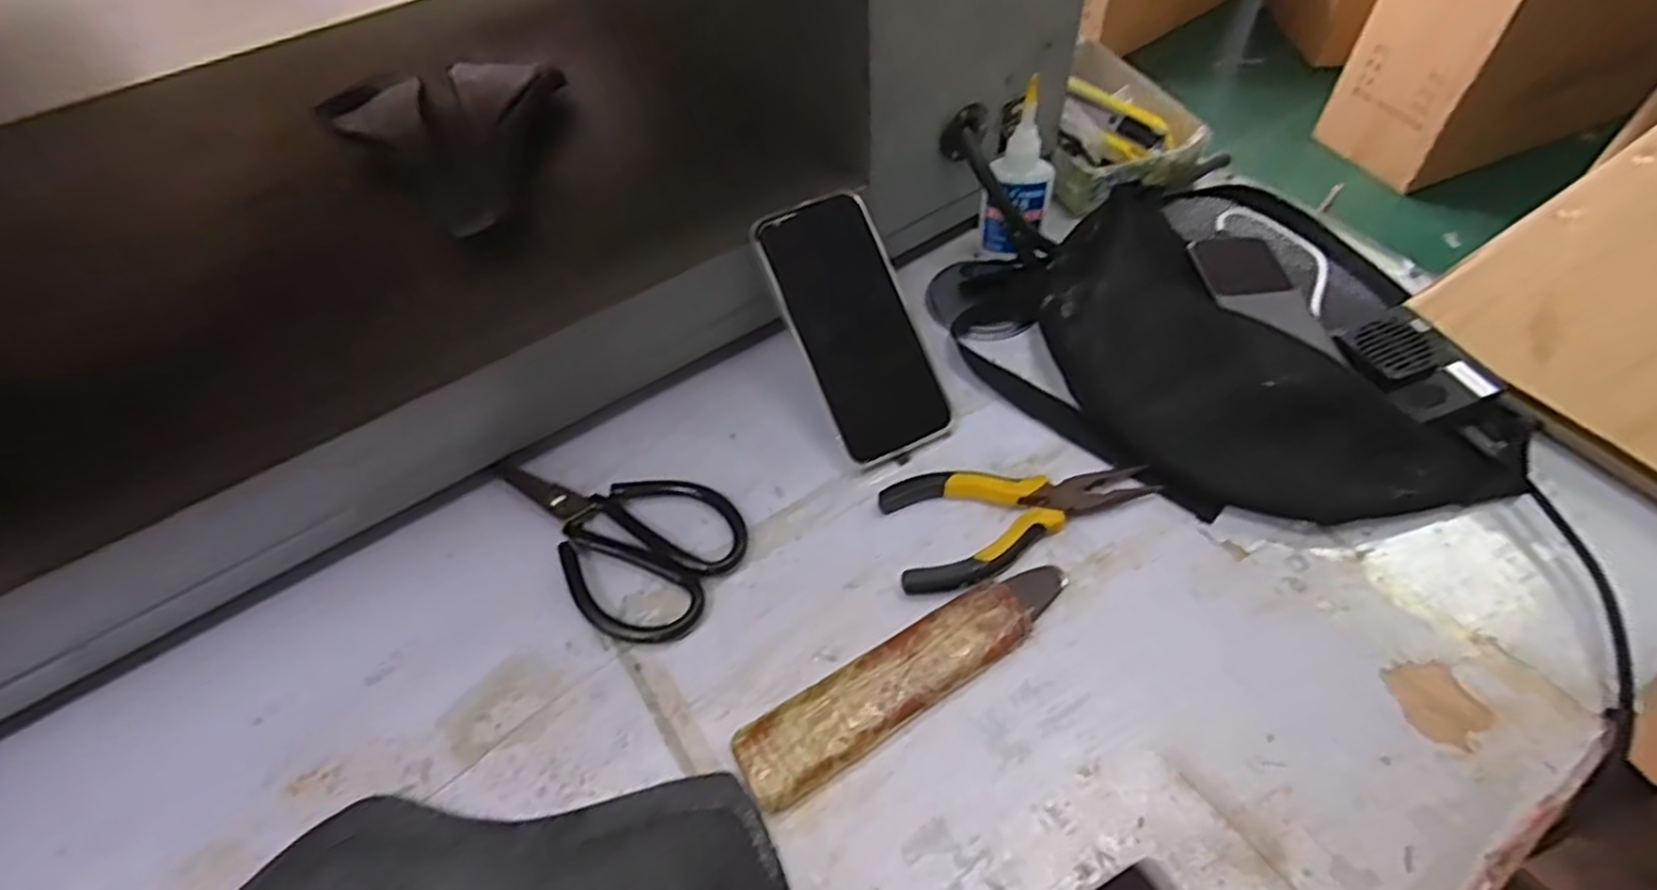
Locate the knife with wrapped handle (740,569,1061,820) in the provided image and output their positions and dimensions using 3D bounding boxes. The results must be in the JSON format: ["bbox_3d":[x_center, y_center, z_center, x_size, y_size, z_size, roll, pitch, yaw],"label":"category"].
[{"bbox_3d":[0.043,0.115,0.376,0.186,0.016,0.039,-27,56,-15],"label":"knife with wrapped handle"}]

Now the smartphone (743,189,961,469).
[{"bbox_3d":[0.016,-0.073,0.466,0.076,0.011,0.163,-24,90,-14],"label":"smartphone"}]

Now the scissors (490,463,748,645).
[{"bbox_3d":[-0.130,0.048,0.438,0.155,0.015,0.096,24,58,20],"label":"scissors"}]

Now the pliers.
[{"bbox_3d":[0.109,0.043,0.428,0.148,0.018,0.069,-10,53,-4],"label":"pliers"}]

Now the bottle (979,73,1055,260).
[{"bbox_3d":[0.132,-0.182,0.517,0.041,0.120,0.029,13,55,13],"label":"bottle"}]

